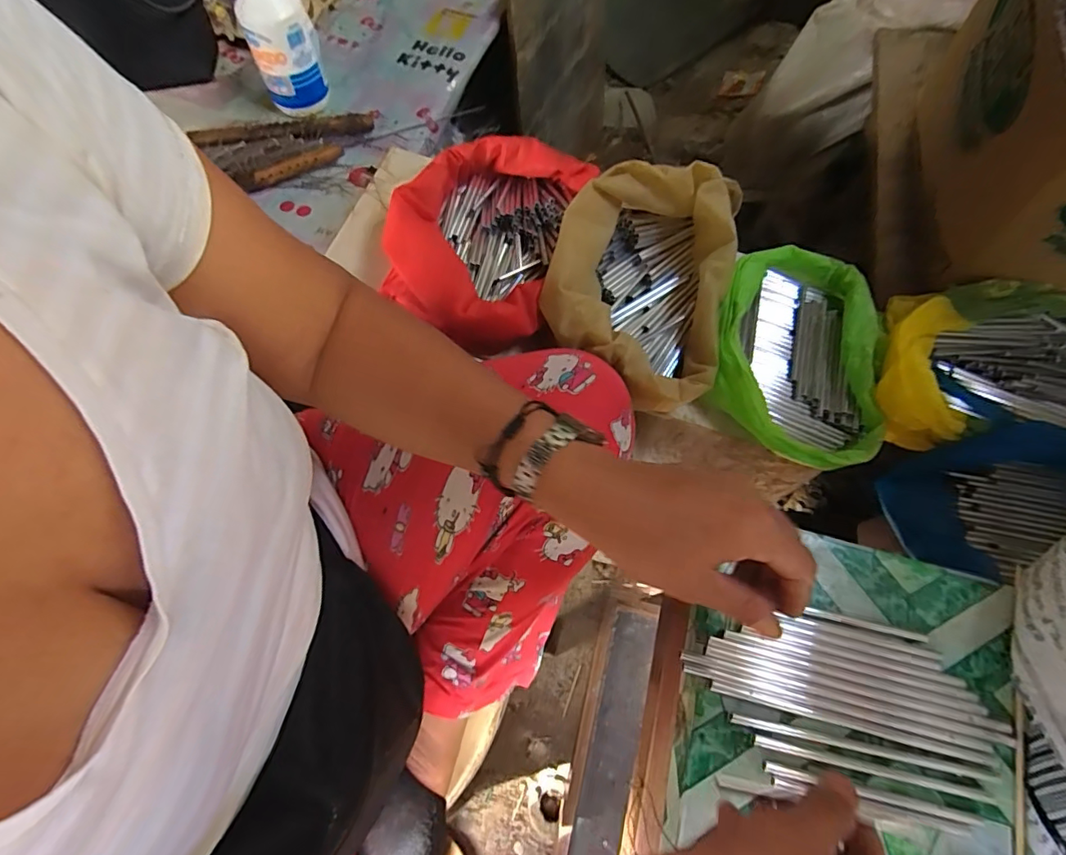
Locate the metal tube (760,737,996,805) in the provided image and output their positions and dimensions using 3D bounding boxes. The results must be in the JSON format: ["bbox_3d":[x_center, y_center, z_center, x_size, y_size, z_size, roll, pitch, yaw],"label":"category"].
[{"bbox_3d":[0.205,0.206,0.309,0.139,0.004,0.006,12,69,5],"label":"metal tube"}]

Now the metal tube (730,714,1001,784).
[{"bbox_3d":[0.200,0.195,0.312,0.156,0.004,0.006,11,69,5],"label":"metal tube"}]

